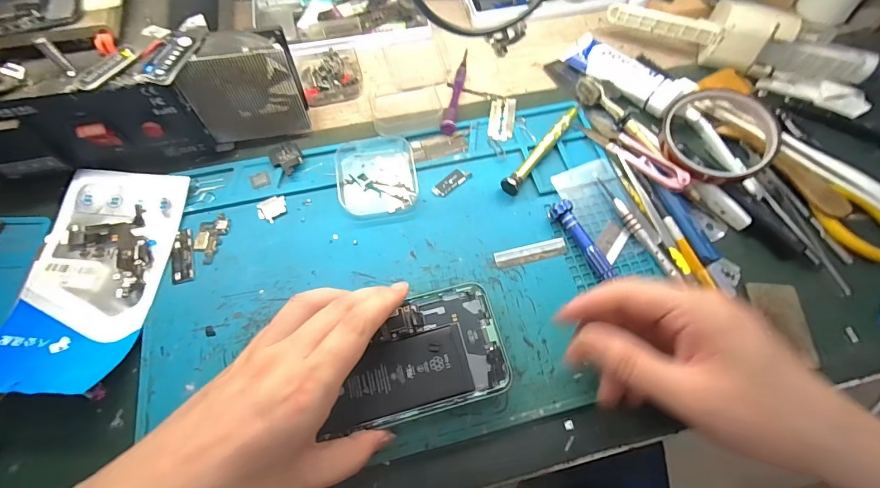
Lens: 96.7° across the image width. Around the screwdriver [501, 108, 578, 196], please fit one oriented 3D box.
[{"bbox_3d":[0.088,-0.083,0.335,0.013,0.014,0.105,35,70,14],"label":"screwdriver"}]

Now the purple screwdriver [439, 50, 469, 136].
[{"bbox_3d":[0.016,-0.148,0.364,0.012,0.021,0.112,9,66,3],"label":"purple screwdriver"}]

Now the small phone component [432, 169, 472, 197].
[{"bbox_3d":[0.010,-0.052,0.326,0.035,0.004,0.013,-37,72,-16],"label":"small phone component"}]

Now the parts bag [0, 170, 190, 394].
[{"bbox_3d":[-0.247,0.016,0.274,0.087,0.029,0.162,3,66,0],"label":"parts bag"}]

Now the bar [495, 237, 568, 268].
[{"bbox_3d":[0.071,0.007,0.302,0.056,0.004,0.014,-12,67,-7],"label":"bar"}]

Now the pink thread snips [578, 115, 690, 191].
[{"bbox_3d":[0.164,-0.079,0.330,0.026,0.017,0.097,-33,70,-15],"label":"pink thread snips"}]

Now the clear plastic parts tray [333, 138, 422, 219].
[{"bbox_3d":[-0.052,-0.059,0.322,0.063,0.012,0.074,-11,66,-6],"label":"clear plastic parts tray"}]

